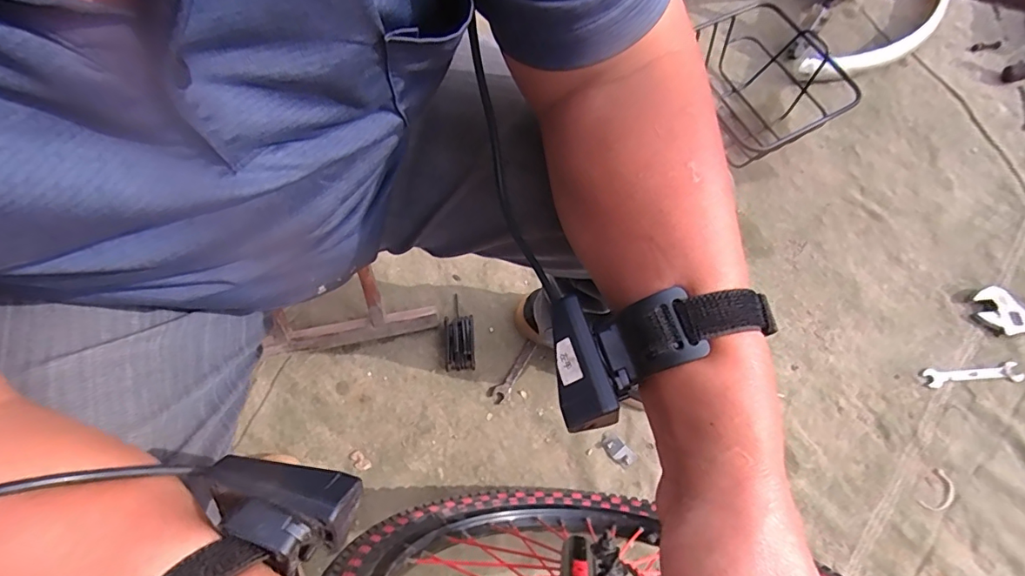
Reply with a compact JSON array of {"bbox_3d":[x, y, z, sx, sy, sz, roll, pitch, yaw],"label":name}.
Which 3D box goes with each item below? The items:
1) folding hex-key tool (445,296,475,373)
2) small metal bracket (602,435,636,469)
[{"bbox_3d":[-0.084,0.070,0.782,0.045,0.025,0.119,-3,69,-2],"label":"folding hex-key tool"},{"bbox_3d":[0.157,0.239,0.731,0.028,0.010,0.047,-42,75,-15],"label":"small metal bracket"}]

